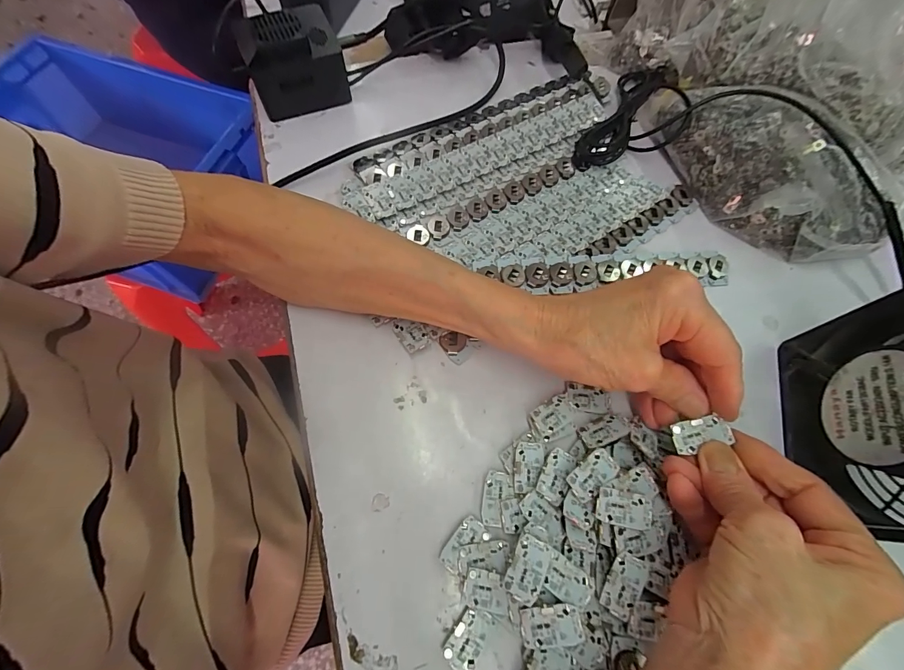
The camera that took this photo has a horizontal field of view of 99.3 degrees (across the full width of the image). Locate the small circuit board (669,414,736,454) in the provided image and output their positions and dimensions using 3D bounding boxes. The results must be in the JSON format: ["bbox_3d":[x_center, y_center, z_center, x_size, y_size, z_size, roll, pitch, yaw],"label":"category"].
[{"bbox_3d":[0.138,0.055,0.213,0.029,0.004,0.017,-19,78,11],"label":"small circuit board"}]

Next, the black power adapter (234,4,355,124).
[{"bbox_3d":[-0.134,-0.232,0.325,0.076,0.056,0.059,-25,71,-12],"label":"black power adapter"}]

